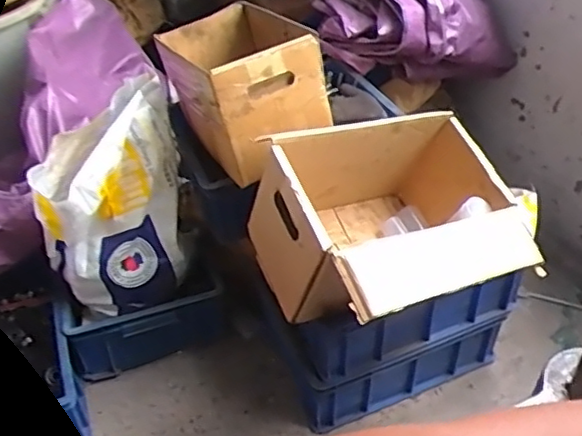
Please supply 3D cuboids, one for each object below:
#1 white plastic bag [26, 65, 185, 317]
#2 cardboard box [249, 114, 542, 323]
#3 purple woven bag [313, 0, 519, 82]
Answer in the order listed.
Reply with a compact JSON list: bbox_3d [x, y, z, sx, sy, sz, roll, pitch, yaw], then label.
[{"bbox_3d":[-0.295,-0.018,1.083,0.269,0.330,0.169,-27,47,-26],"label":"white plastic bag"},{"bbox_3d":[0.144,0.011,0.904,0.338,0.212,0.309,-18,44,-17],"label":"cardboard box"},{"bbox_3d":[0.263,-0.449,1.367,0.407,0.207,0.366,-11,42,-10],"label":"purple woven bag"}]

